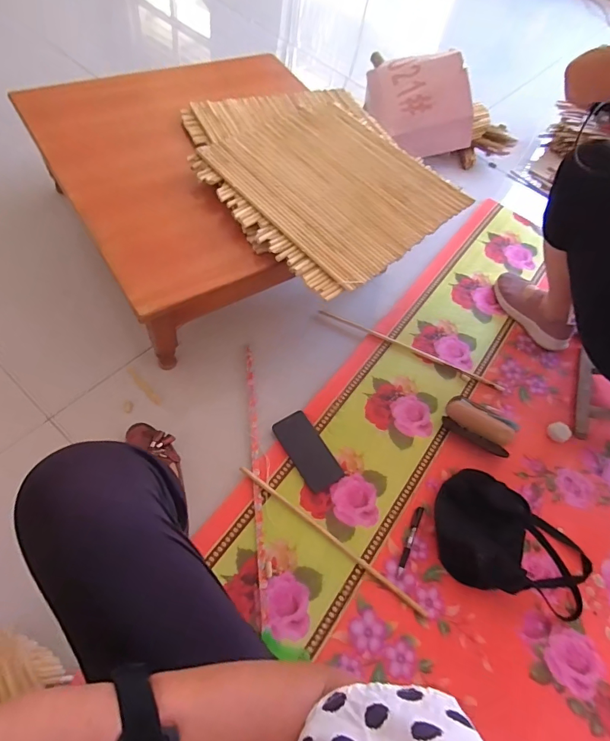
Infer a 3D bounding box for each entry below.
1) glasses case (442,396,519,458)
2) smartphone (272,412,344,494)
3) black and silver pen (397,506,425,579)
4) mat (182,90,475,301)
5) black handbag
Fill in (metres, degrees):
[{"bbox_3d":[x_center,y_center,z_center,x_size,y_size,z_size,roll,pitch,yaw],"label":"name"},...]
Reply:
[{"bbox_3d":[0.396,0.125,0.948,0.160,0.052,0.076,32,61,9],"label":"glasses case"},{"bbox_3d":[0.007,0.170,0.887,0.085,0.008,0.169,-30,76,-23],"label":"smartphone"},{"bbox_3d":[0.206,0.336,0.821,0.017,0.014,0.140,25,60,5],"label":"black and silver pen"},{"bbox_3d":[0.032,-0.461,0.932,0.488,0.054,0.624,-28,69,-23],"label":"mat"},{"bbox_3d":[0.421,0.339,0.821,0.329,0.067,0.219,23,59,4],"label":"black handbag"}]

